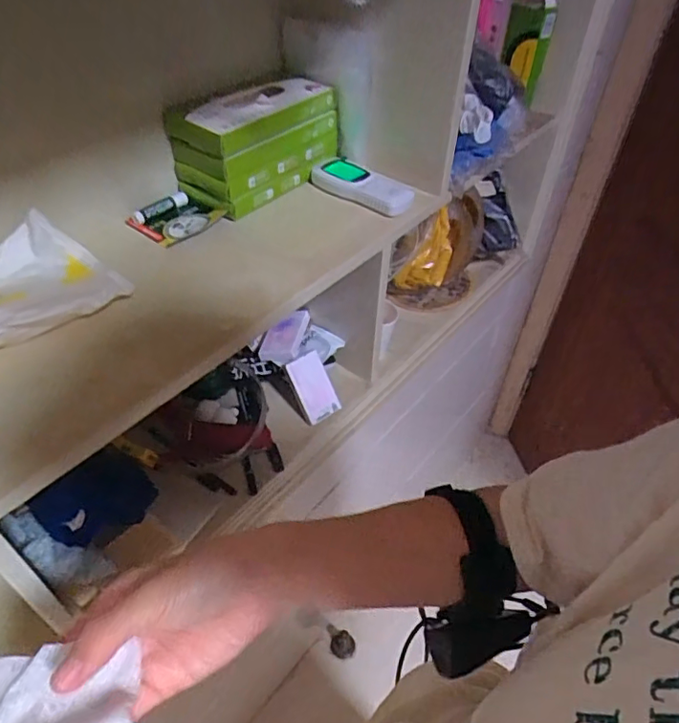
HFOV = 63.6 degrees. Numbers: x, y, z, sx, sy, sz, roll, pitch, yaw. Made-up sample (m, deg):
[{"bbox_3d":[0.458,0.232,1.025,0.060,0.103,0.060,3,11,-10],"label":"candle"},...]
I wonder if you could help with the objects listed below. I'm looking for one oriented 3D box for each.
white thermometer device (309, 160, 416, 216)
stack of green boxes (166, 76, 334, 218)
[{"bbox_3d":[0.031,-0.222,0.685,0.135,0.025,0.051,31,52,26],"label":"white thermometer device"},{"bbox_3d":[-0.101,-0.277,0.676,0.103,0.100,0.196,31,52,26],"label":"stack of green boxes"}]

